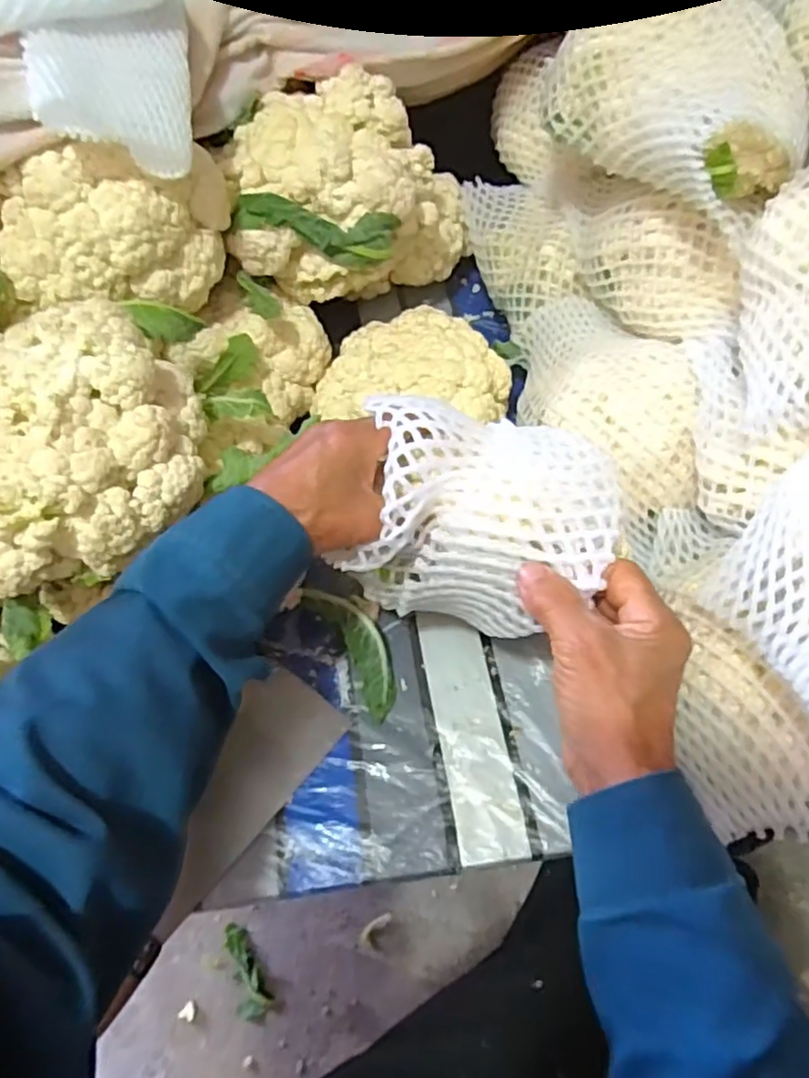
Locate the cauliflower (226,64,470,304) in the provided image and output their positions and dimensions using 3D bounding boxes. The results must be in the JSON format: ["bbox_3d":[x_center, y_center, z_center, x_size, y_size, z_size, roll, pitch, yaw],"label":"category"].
[{"bbox_3d":[-0.043,-0.308,0.624,0.221,0.162,0.174,-4,57,-3],"label":"cauliflower"}]

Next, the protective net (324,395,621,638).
[{"bbox_3d":[0.049,-0.013,0.411,0.144,0.116,0.110,13,57,8],"label":"protective net"}]

